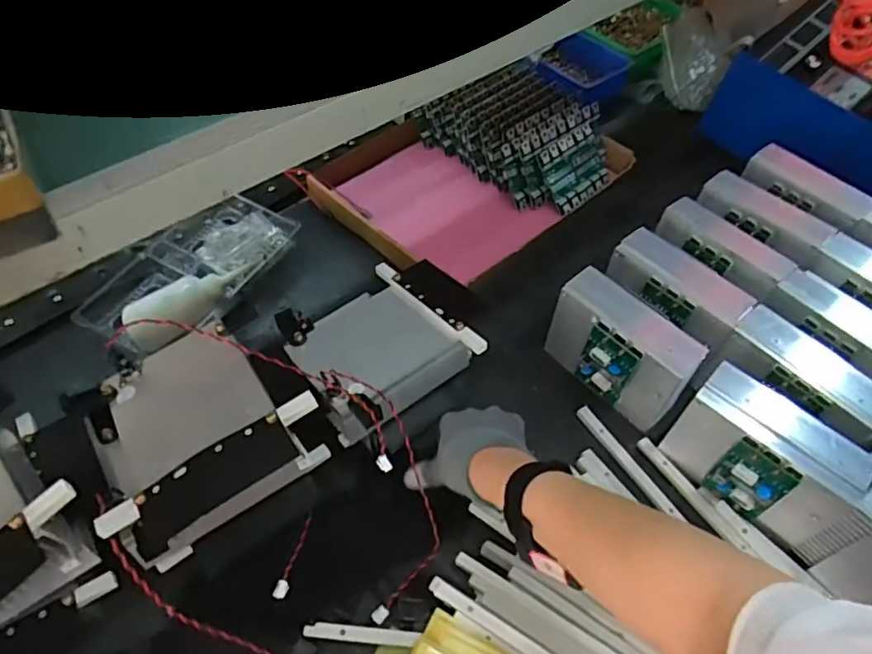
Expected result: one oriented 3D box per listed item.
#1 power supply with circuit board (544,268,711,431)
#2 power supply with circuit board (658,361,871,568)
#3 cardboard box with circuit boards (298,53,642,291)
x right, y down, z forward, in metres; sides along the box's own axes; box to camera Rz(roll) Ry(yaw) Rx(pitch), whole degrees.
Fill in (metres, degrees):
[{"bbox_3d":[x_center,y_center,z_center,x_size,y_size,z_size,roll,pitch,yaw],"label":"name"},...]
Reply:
[{"bbox_3d":[0.205,0.029,0.678,0.063,0.123,0.169,-30,60,-23],"label":"power supply with circuit board"},{"bbox_3d":[0.327,0.133,0.602,0.076,0.113,0.167,-36,63,-26],"label":"power supply with circuit board"},{"bbox_3d":[0.054,-0.263,0.917,0.441,0.100,0.330,-36,63,-26],"label":"cardboard box with circuit boards"}]

